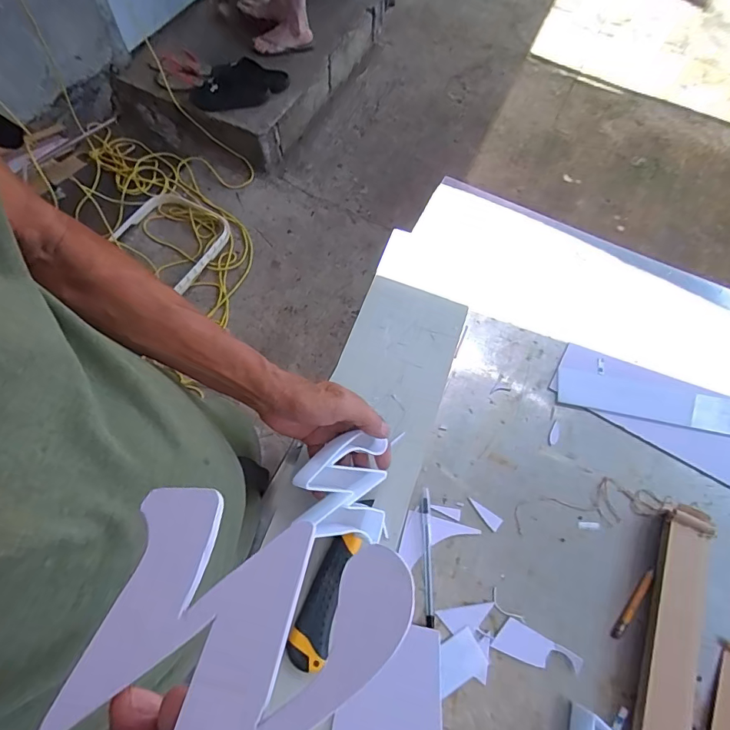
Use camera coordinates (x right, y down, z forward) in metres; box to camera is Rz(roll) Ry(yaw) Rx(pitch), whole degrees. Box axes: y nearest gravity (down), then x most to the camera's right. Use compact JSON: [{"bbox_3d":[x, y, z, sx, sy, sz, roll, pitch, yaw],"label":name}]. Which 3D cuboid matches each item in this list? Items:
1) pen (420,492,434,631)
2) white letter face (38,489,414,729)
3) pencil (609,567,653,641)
[{"bbox_3d":[0.068,0.205,0.477,0.011,0.007,0.136,2,65,-2],"label":"pen"},{"bbox_3d":[-0.040,0.086,0.146,0.104,0.006,0.073,6,57,13],"label":"white letter face"},{"bbox_3d":[0.291,0.257,0.475,0.011,0.004,0.086,41,69,15],"label":"pencil"}]

